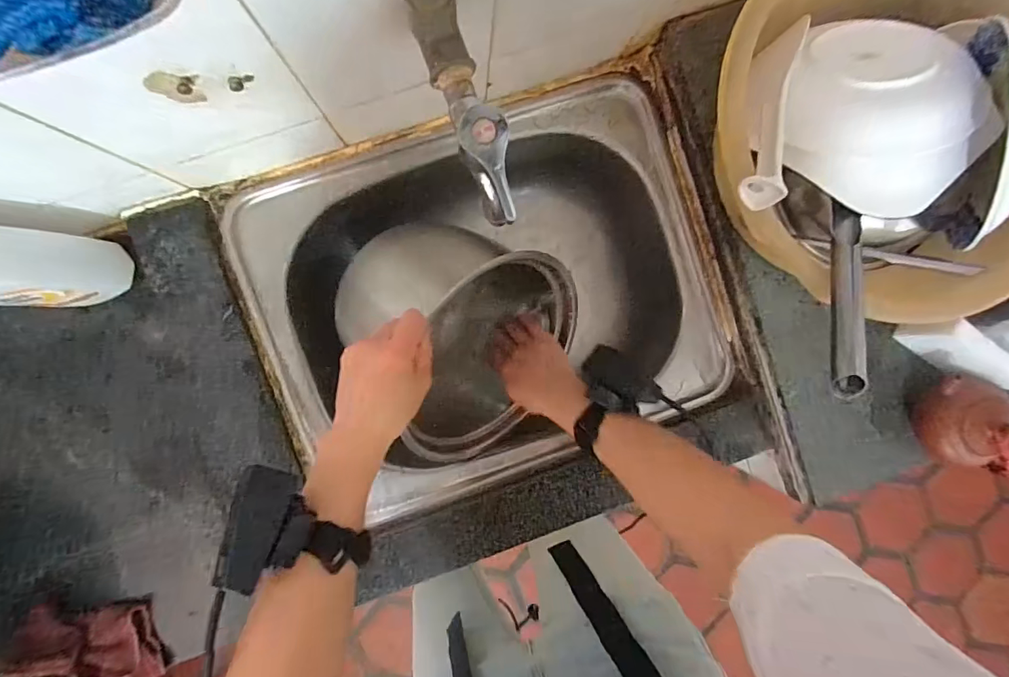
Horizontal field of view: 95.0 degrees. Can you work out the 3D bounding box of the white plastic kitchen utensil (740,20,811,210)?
[{"bbox_3d":[0.205,-0.176,0.360,0.025,0.044,0.170,19,69,-6],"label":"white plastic kitchen utensil"}]

